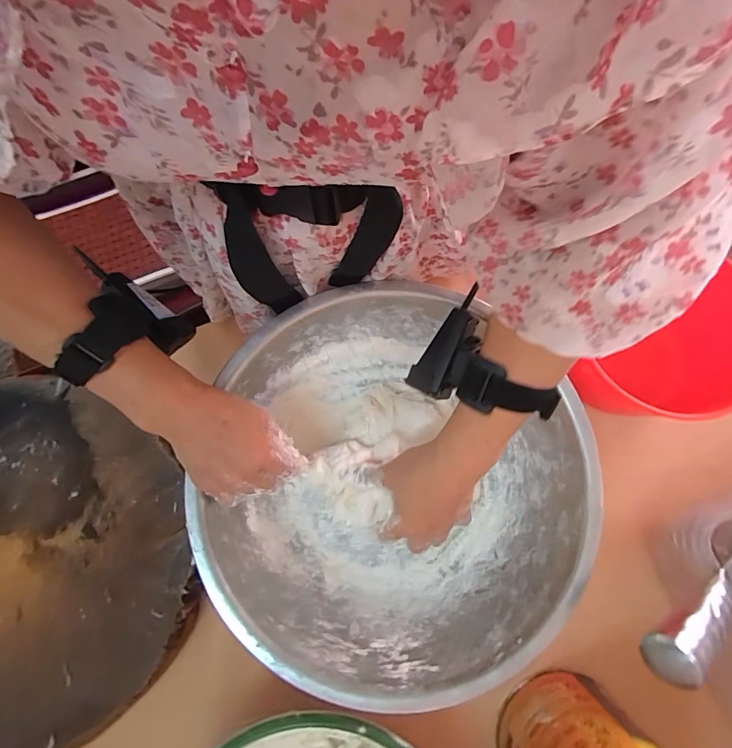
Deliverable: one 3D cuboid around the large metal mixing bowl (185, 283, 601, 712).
[{"bbox_3d":[0.012,0.102,0.382,0.331,0.114,0.307,0,78,-1],"label":"large metal mixing bowl"}]

